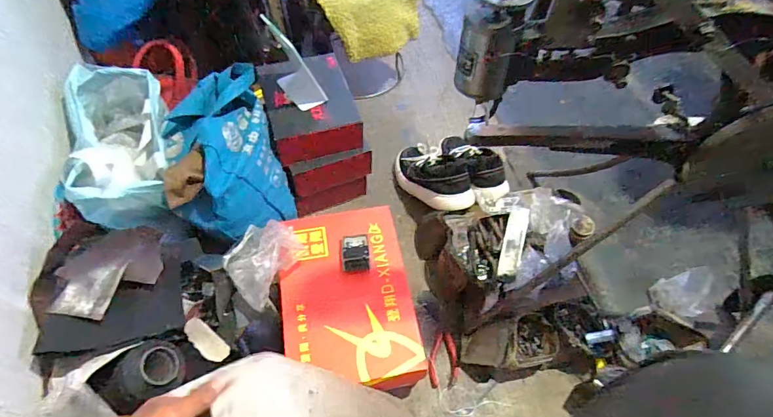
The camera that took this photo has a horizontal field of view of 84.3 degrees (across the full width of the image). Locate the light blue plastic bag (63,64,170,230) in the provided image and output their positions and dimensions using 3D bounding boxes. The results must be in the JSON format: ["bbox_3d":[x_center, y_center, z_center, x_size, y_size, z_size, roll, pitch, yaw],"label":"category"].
[{"bbox_3d":[-0.447,-0.109,0.734,0.154,0.132,0.288,-15,73,-10],"label":"light blue plastic bag"}]

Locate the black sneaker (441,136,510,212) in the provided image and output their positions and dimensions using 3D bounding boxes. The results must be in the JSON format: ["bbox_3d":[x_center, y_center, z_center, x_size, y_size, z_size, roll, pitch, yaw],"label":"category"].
[{"bbox_3d":[0.199,-0.098,0.940,0.100,0.084,0.243,-17,58,-12],"label":"black sneaker"}]

